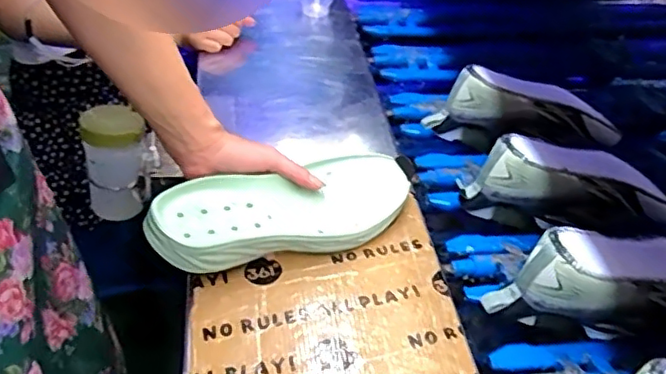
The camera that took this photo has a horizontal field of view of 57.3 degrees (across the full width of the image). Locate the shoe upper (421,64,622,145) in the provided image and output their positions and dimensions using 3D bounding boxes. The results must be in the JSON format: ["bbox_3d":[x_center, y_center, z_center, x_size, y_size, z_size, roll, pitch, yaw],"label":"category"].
[{"bbox_3d":[0.235,-0.104,0.768,0.227,0.086,0.082,0,41,-3],"label":"shoe upper"}]

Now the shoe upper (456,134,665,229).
[{"bbox_3d":[0.253,-0.005,0.651,0.220,0.081,0.072,-4,41,-8],"label":"shoe upper"}]

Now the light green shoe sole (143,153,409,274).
[{"bbox_3d":[-0.042,0.022,0.571,0.251,0.039,0.093,-11,43,-27],"label":"light green shoe sole"}]

